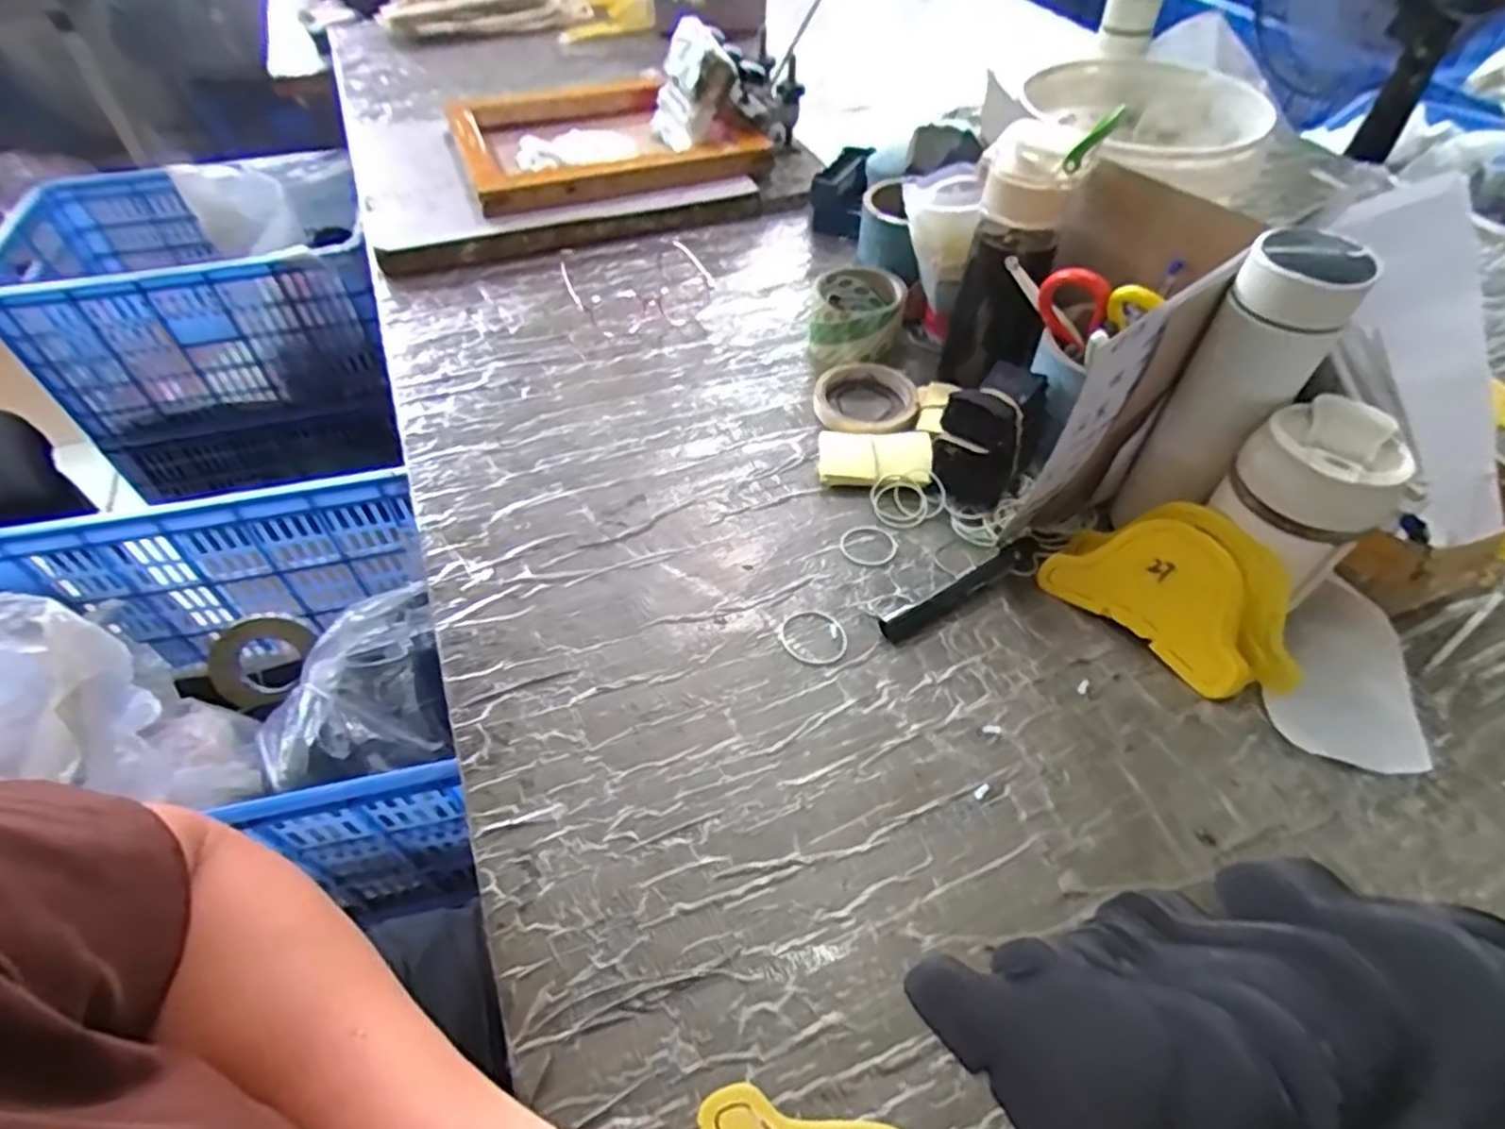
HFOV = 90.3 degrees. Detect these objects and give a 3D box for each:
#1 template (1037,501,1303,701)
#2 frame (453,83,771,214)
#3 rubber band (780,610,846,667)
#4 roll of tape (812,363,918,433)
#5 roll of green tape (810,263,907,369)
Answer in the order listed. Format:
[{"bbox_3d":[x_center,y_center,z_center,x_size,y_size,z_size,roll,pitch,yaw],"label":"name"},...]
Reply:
[{"bbox_3d":[0.296,0.014,0.511,0.160,0.101,0.040,39,33,28],"label":"template"},{"bbox_3d":[-0.192,-0.553,0.965,0.348,0.045,0.292,-18,52,-14],"label":"frame"},{"bbox_3d":[0.043,0.051,0.528,0.045,0.004,0.048,0,50,0],"label":"rubber band"},{"bbox_3d":[0.101,-0.151,0.679,0.089,0.018,0.091,0,50,0],"label":"roll of tape"},{"bbox_3d":[0.101,-0.243,0.729,0.087,0.065,0.101,7,50,6],"label":"roll of green tape"}]

